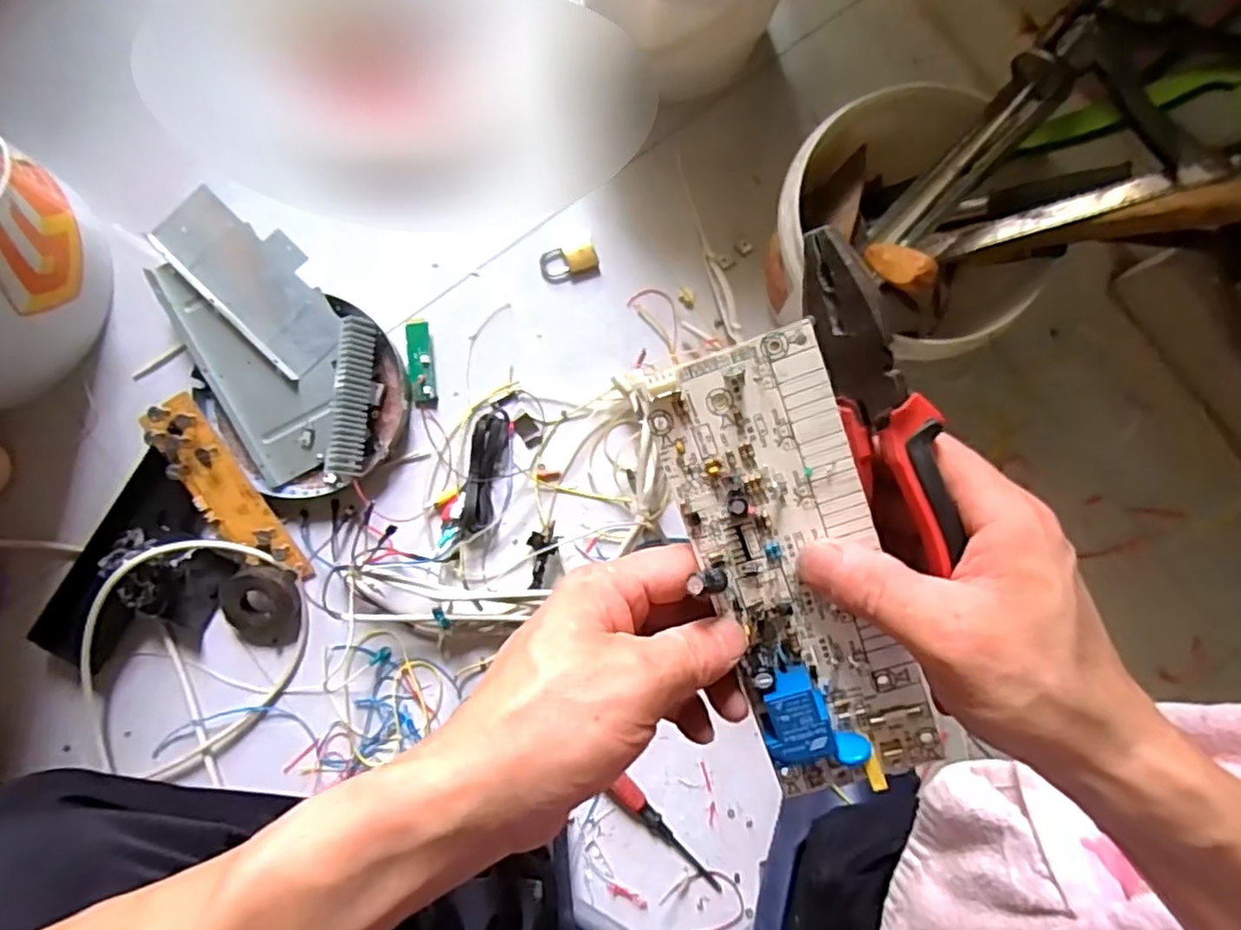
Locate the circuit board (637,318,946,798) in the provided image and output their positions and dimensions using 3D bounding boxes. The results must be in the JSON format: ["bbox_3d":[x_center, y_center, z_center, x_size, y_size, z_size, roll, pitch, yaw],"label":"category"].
[{"bbox_3d":[0.070,0.044,0.269,0.068,0.021,0.186,-20,97,-3],"label":"circuit board"}]

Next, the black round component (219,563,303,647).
[{"bbox_3d":[-0.347,0.134,0.649,0.076,0.027,0.076,0,97,0],"label":"black round component"}]

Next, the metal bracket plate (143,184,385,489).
[{"bbox_3d":[-0.335,-0.123,0.665,0.164,0.042,0.296,-29,87,-4],"label":"metal bracket plate"}]

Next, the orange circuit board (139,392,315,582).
[{"bbox_3d":[-0.375,0.031,0.647,0.057,0.019,0.200,-36,101,-4],"label":"orange circuit board"}]

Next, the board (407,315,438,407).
[{"bbox_3d":[-0.201,-0.103,0.683,0.023,0.008,0.091,-8,86,-3],"label":"board"}]

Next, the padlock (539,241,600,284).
[{"bbox_3d":[-0.052,-0.209,0.701,0.059,0.009,0.033,-9,86,-3],"label":"padlock"}]

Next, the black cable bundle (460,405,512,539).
[{"bbox_3d":[-0.136,0.009,0.675,0.034,0.022,0.128,10,85,-1],"label":"black cable bundle"}]

